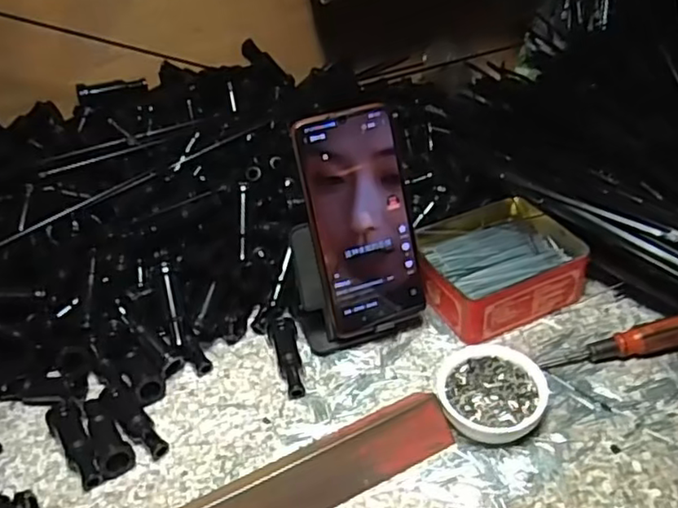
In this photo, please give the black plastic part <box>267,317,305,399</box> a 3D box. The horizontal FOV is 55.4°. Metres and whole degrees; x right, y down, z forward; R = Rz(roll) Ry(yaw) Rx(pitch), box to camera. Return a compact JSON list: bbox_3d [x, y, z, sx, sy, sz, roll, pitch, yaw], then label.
[{"bbox_3d":[-0.038,0.077,0.496,0.021,0.017,0.073,-14,39,-10],"label":"black plastic part"}]

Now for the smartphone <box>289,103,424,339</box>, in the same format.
[{"bbox_3d":[0.018,-0.023,0.481,0.076,0.163,0.007,-14,15,-10],"label":"smartphone"}]

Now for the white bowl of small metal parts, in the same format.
[{"bbox_3d":[0.105,0.098,0.448,0.072,0.026,0.065,4,40,13],"label":"white bowl of small metal parts"}]

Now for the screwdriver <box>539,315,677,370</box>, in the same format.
[{"bbox_3d":[0.209,0.067,0.475,0.116,0.024,0.019,-11,39,-6],"label":"screwdriver"}]

